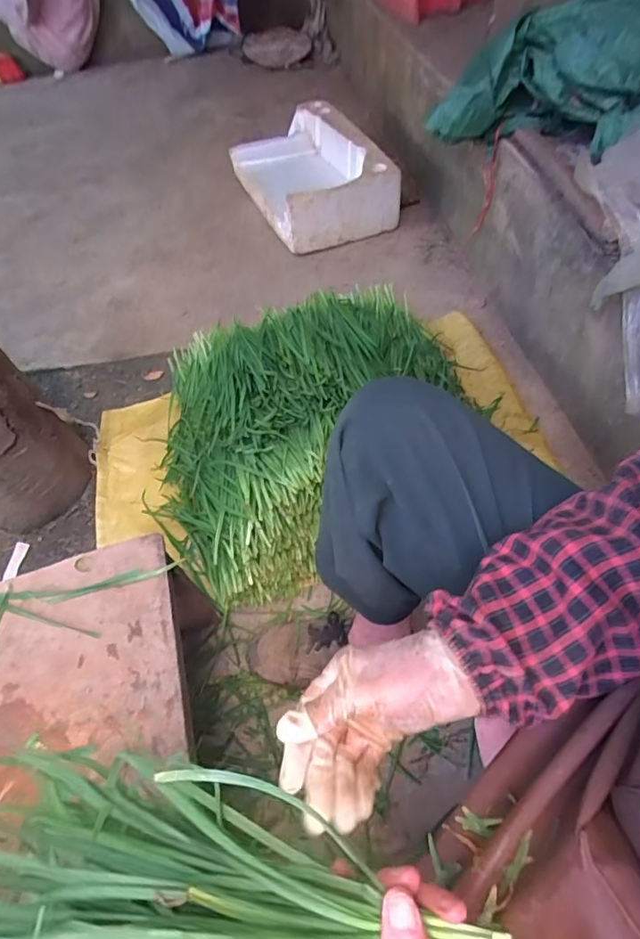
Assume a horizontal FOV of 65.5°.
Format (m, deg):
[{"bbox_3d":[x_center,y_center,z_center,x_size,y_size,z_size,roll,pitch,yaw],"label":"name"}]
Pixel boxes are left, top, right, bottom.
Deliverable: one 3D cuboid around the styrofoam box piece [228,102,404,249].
[{"bbox_3d":[-0.041,-0.921,1.561,0.351,0.222,0.534,-26,55,-13],"label":"styrofoam box piece"}]

